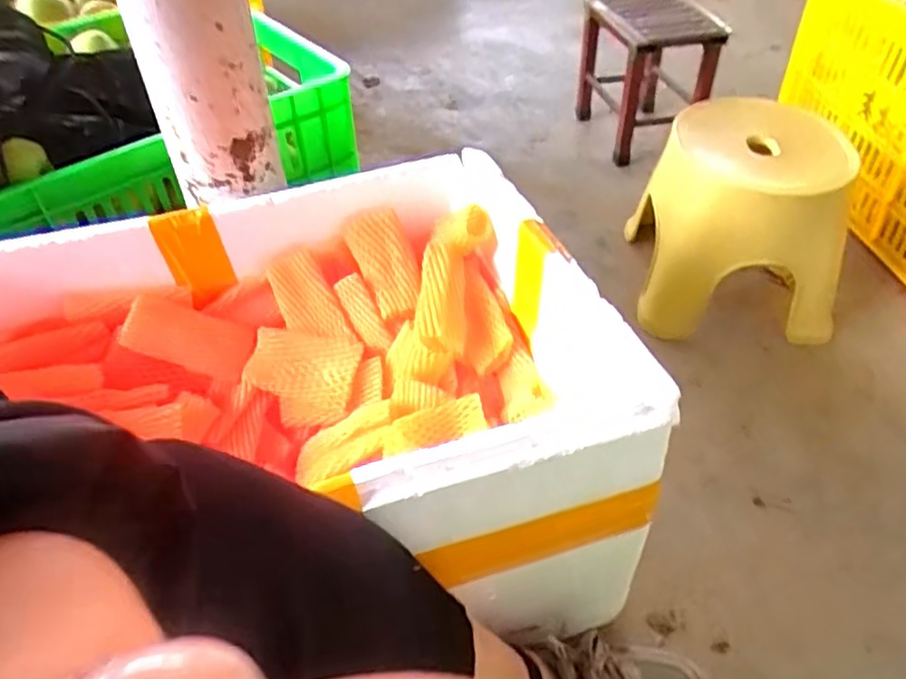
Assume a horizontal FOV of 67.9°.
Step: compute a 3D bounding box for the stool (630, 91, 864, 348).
[{"bbox_3d":[0.411,-0.180,0.974,0.250,0.233,0.266,6,45,7],"label":"stool"}]

